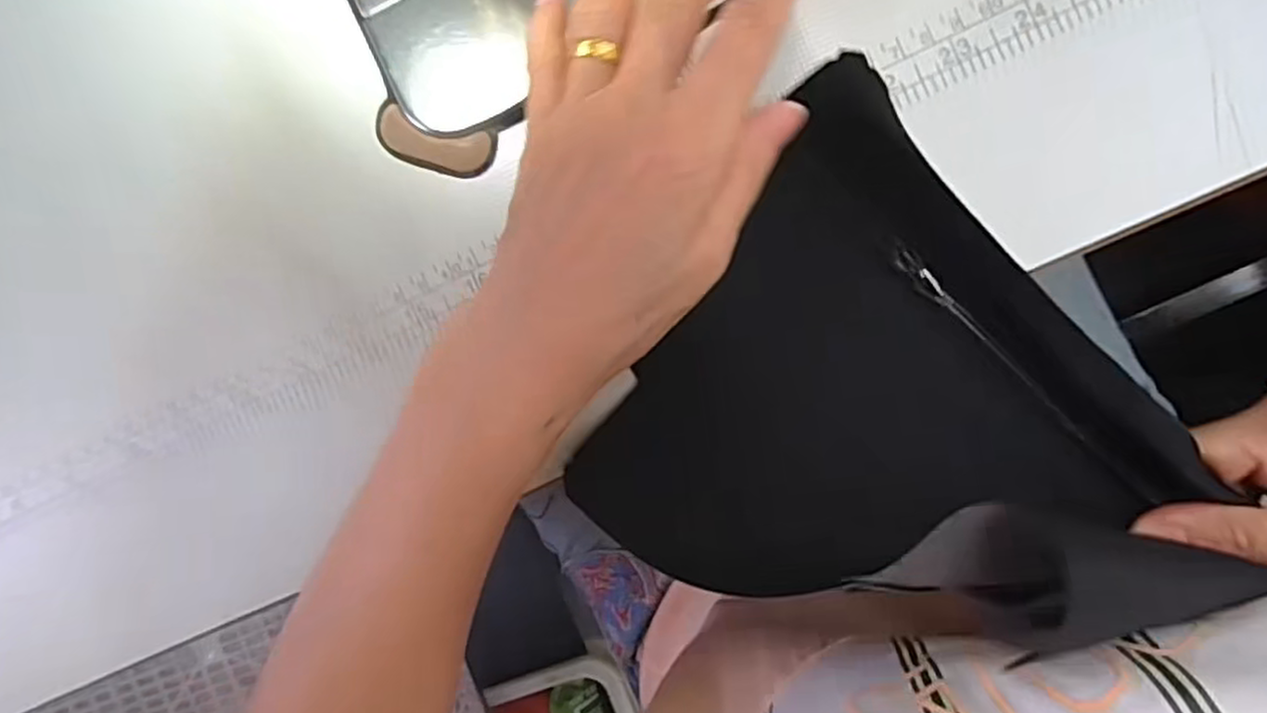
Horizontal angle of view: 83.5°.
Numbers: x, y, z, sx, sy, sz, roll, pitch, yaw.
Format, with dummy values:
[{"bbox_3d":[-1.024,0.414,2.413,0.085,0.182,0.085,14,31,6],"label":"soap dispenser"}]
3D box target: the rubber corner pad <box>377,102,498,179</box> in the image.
[{"bbox_3d":[-0.071,-0.076,0.253,0.043,0.005,0.018,16,93,8],"label":"rubber corner pad"}]

